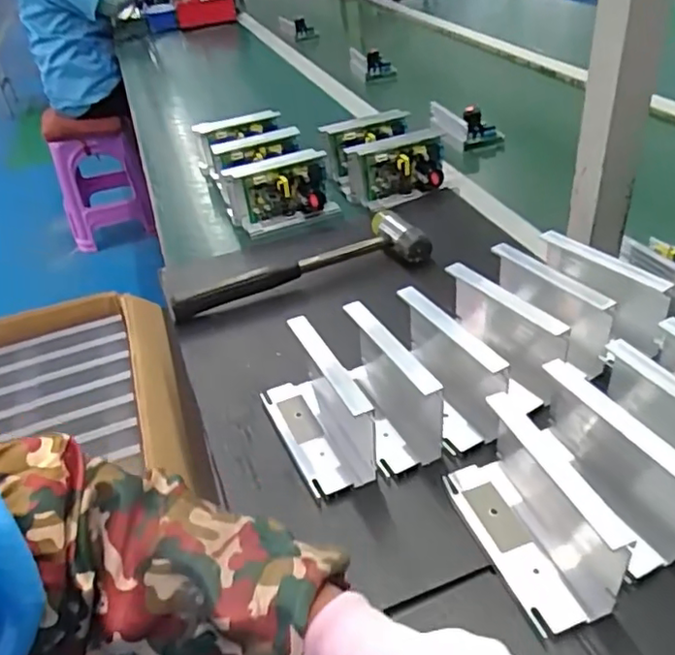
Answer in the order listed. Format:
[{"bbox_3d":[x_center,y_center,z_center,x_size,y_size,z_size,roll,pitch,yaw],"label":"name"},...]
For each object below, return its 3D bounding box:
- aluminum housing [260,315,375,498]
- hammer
[{"bbox_3d":[-0.012,0.060,0.501,0.075,0.066,0.131,-19,39,-16],"label":"aluminum housing"},{"bbox_3d":[-0.045,-0.075,0.710,0.292,0.036,0.086,-14,38,-11],"label":"hammer"}]

